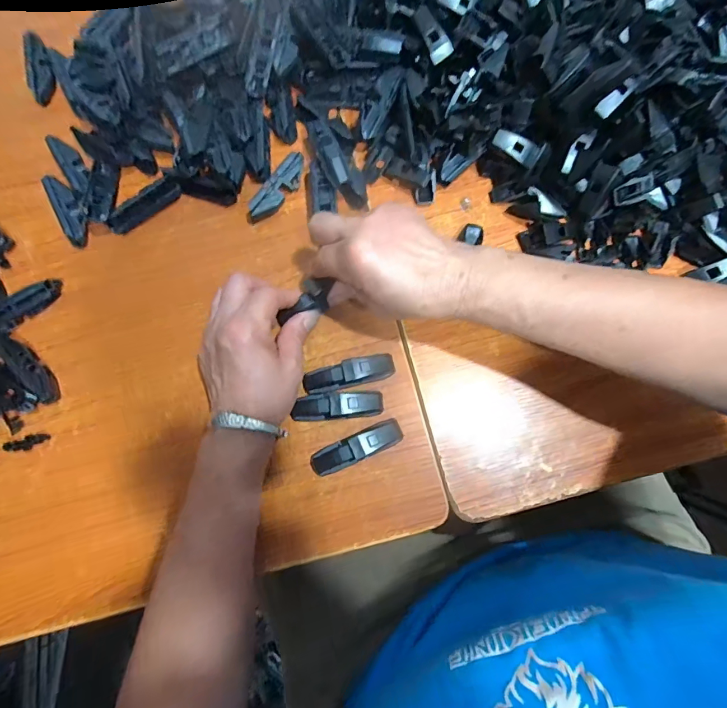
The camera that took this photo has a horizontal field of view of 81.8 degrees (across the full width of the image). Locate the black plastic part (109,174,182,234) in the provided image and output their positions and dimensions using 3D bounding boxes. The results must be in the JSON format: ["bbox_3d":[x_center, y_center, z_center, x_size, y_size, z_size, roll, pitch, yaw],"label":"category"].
[{"bbox_3d":[-0.204,-0.140,0.391,0.072,0.018,0.016,-36,81,-5],"label":"black plastic part"}]

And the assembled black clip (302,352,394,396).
[{"bbox_3d":[-0.012,0.017,0.348,0.076,0.023,0.022,-12,80,-1],"label":"assembled black clip"}]

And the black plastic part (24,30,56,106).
[{"bbox_3d":[-0.324,-0.288,0.421,0.025,0.011,0.067,-8,93,0],"label":"black plastic part"}]

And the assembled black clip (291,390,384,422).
[{"bbox_3d":[-0.022,0.043,0.343,0.074,0.022,0.021,-6,79,0],"label":"assembled black clip"}]

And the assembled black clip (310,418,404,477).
[{"bbox_3d":[-0.006,0.075,0.337,0.077,0.021,0.021,-23,80,-3],"label":"assembled black clip"}]

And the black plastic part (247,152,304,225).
[{"bbox_3d":[-0.078,-0.150,0.383,0.019,0.021,0.073,40,83,8],"label":"black plastic part"}]

